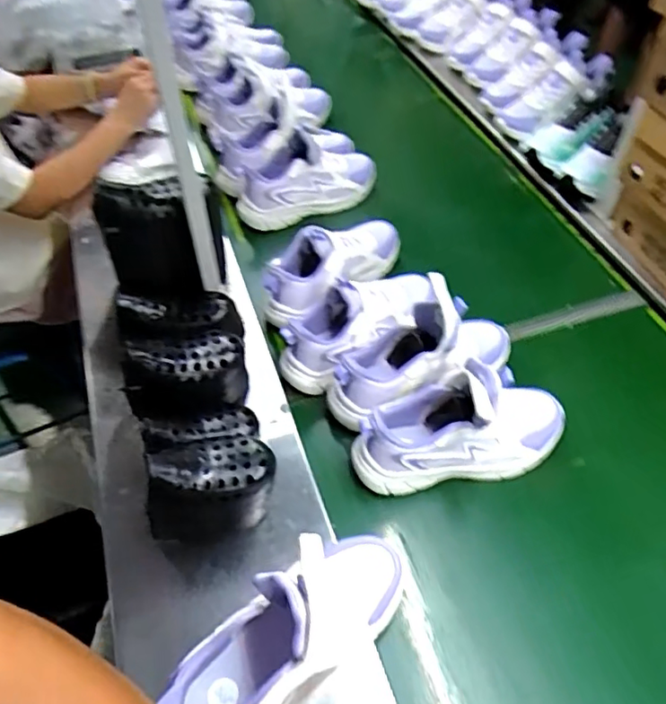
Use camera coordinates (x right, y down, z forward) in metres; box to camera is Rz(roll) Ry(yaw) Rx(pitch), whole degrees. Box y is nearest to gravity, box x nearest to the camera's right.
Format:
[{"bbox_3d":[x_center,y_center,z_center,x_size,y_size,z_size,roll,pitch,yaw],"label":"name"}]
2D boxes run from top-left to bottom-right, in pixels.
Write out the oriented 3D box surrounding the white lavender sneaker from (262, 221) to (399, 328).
[{"bbox_3d":[-0.001,-0.140,0.863,0.092,0.103,0.246,34,58,24],"label":"white lavender sneaker"}]

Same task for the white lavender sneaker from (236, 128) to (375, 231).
[{"bbox_3d":[-0.045,-0.309,1.007,0.249,0.121,0.110,-10,52,-8],"label":"white lavender sneaker"}]

